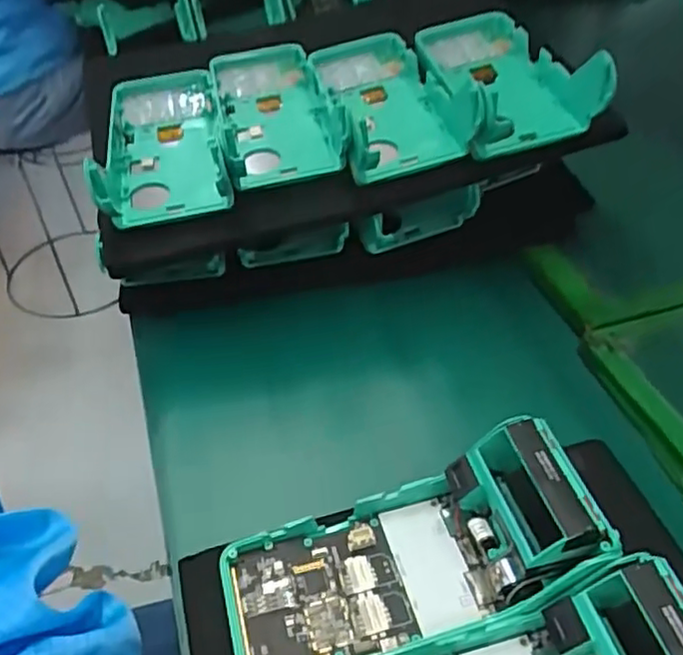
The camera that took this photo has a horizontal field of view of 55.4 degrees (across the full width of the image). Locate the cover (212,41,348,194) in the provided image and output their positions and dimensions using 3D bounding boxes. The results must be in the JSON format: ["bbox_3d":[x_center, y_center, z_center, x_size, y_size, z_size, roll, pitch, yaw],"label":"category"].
[{"bbox_3d":[-0.047,-0.154,0.470,0.080,0.033,0.165,-9,46,-8],"label":"cover"}]

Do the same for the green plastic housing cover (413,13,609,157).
[{"bbox_3d":[0.109,-0.182,0.456,0.088,0.053,0.175,-7,45,-5],"label":"green plastic housing cover"}]

